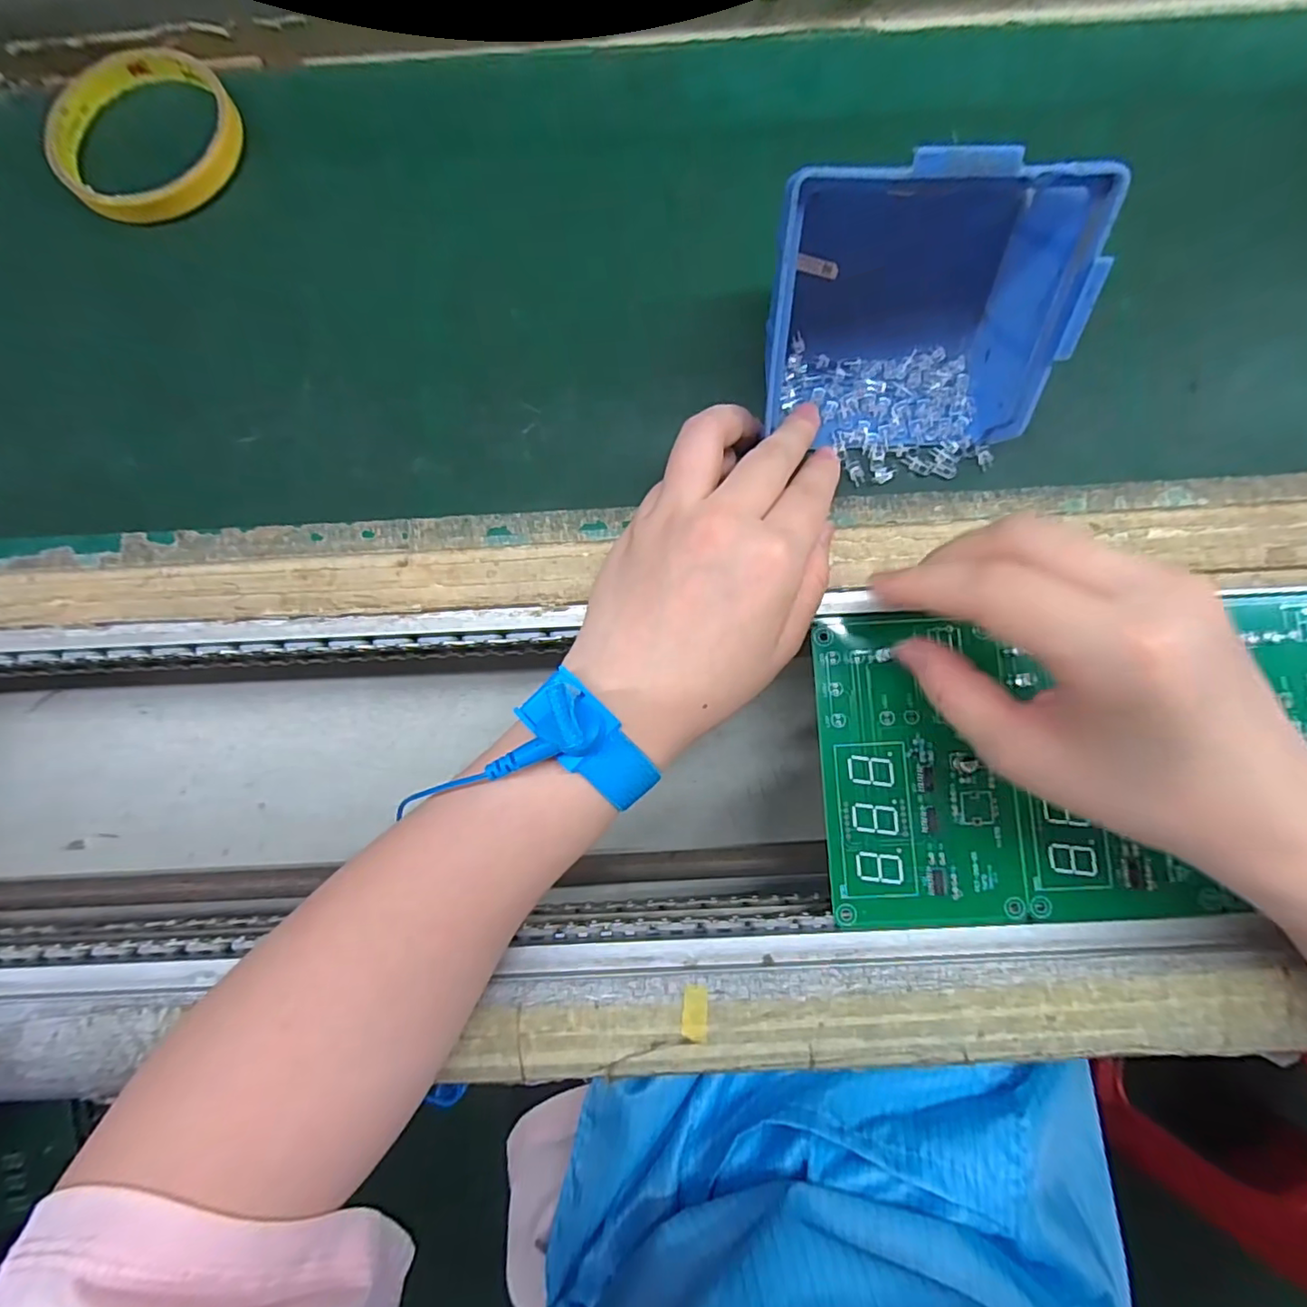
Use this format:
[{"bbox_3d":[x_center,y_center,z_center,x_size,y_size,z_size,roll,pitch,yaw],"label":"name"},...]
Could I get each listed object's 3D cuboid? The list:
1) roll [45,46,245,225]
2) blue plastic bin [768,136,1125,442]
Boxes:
[{"bbox_3d":[-0.236,-0.243,0.273,0.082,0.009,0.088,0,83,1],"label":"roll"},{"bbox_3d":[0.093,-0.126,0.221,0.105,0.095,0.054,-1,40,-1],"label":"blue plastic bin"}]

